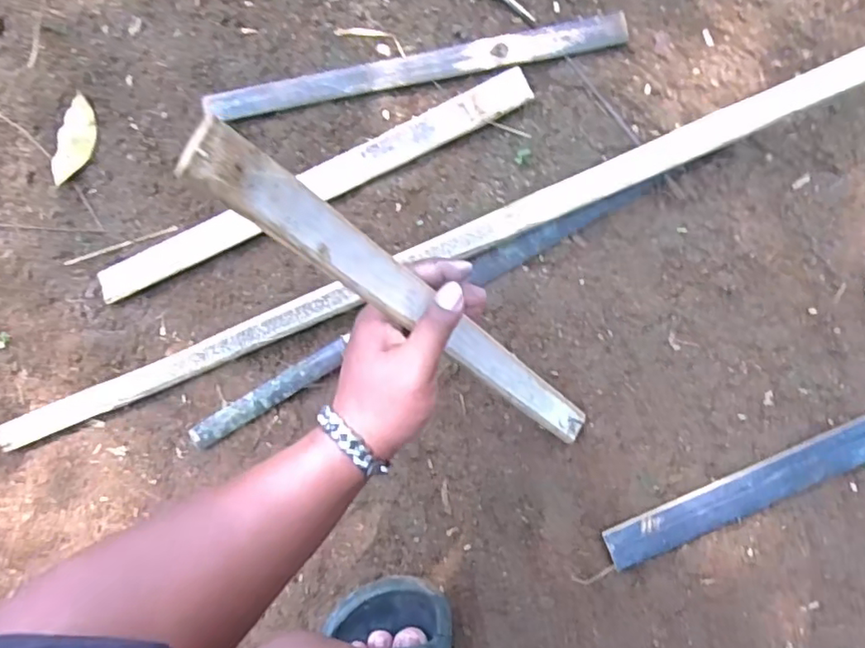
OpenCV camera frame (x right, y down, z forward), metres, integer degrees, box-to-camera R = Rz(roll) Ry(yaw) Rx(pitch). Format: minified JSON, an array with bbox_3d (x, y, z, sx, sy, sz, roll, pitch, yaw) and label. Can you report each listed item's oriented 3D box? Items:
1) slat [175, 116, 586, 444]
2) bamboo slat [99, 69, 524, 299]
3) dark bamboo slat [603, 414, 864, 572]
[{"bbox_3d":[0.010,0.003,0.406,0.031,0.397,0.010,-54,42,-1],"label":"slat"},{"bbox_3d":[-0.127,-0.132,0.595,0.472,0.013,0.038,-23,84,8],"label":"bamboo slat"},{"bbox_3d":[0.366,0.103,0.510,0.459,0.014,0.039,-25,76,4],"label":"dark bamboo slat"}]

